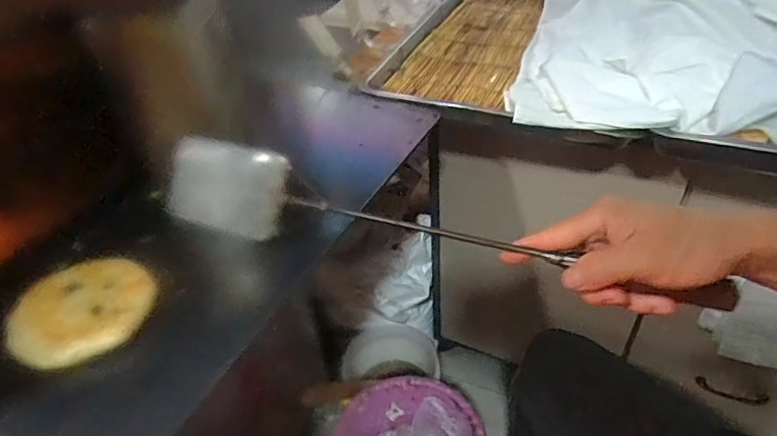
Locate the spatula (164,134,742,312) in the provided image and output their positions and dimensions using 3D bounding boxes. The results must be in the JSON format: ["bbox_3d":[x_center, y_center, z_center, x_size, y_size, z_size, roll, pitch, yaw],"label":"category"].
[{"bbox_3d":[0.014,0.014,0.414,0.458,0.082,0.018,14,19,14],"label":"spatula"}]

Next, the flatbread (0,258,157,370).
[{"bbox_3d":[-0.242,0.071,0.410,0.102,0.017,0.096,-3,41,3],"label":"flatbread"}]

